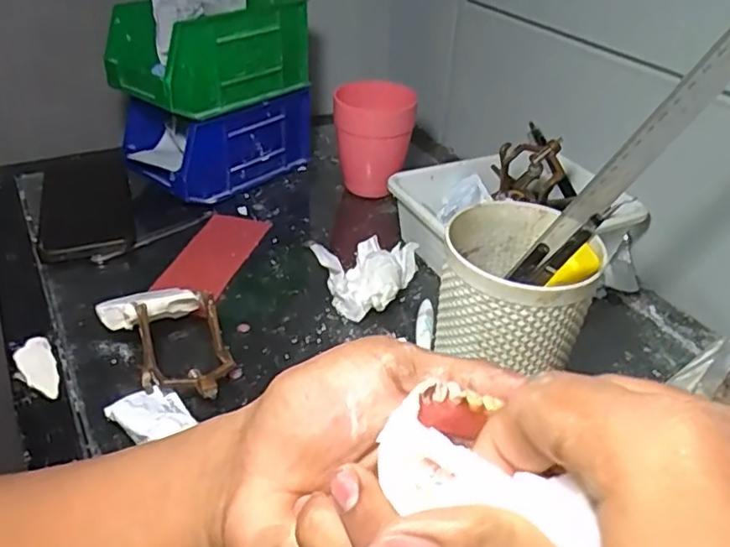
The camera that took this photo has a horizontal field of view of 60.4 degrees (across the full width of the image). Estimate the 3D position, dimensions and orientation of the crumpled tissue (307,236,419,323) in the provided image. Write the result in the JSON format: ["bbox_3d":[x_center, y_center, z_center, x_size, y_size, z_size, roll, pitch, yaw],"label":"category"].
[{"bbox_3d":[0.006,0.002,0.507,0.078,0.039,0.063,-16,41,-22],"label":"crumpled tissue"}]

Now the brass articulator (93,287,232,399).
[{"bbox_3d":[-0.131,0.046,0.420,0.072,0.057,0.079,-16,41,-23],"label":"brass articulator"}]

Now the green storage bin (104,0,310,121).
[{"bbox_3d":[-0.146,-0.214,0.599,0.096,0.083,0.175,29,44,30],"label":"green storage bin"}]

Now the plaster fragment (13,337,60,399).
[{"bbox_3d":[-0.221,0.064,0.424,0.022,0.010,0.049,-20,56,-27],"label":"plaster fragment"}]

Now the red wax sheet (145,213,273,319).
[{"bbox_3d":[-0.134,-0.012,0.542,0.055,0.006,0.150,14,34,6],"label":"red wax sheet"}]

